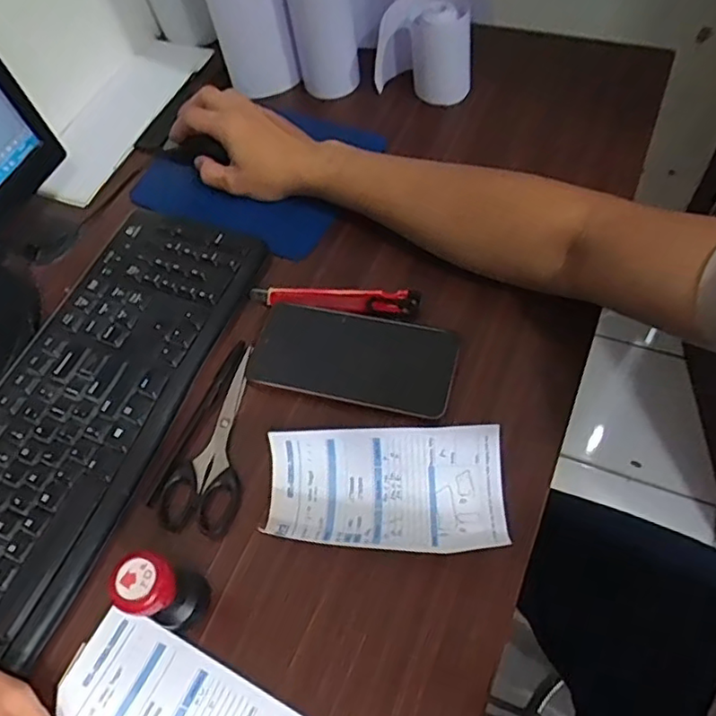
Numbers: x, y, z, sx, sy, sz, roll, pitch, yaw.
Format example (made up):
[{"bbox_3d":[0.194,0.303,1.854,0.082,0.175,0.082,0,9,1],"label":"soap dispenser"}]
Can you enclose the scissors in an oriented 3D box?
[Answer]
[{"bbox_3d":[-0.096,0.063,0.466,0.059,0.010,0.150,19,63,14],"label":"scissors"}]

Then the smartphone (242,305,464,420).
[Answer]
[{"bbox_3d":[-0.005,-0.002,0.486,0.161,0.007,0.077,12,62,10],"label":"smartphone"}]

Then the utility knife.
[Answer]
[{"bbox_3d":[-0.021,-0.051,0.512,0.143,0.016,0.019,7,61,7],"label":"utility knife"}]

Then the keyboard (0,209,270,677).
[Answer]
[{"bbox_3d":[-0.226,0.052,0.473,0.156,0.015,0.421,20,64,14],"label":"keyboard"}]

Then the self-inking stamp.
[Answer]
[{"bbox_3d":[-0.121,0.144,0.377,0.037,0.072,0.035,-3,59,5],"label":"self-inking stamp"}]

